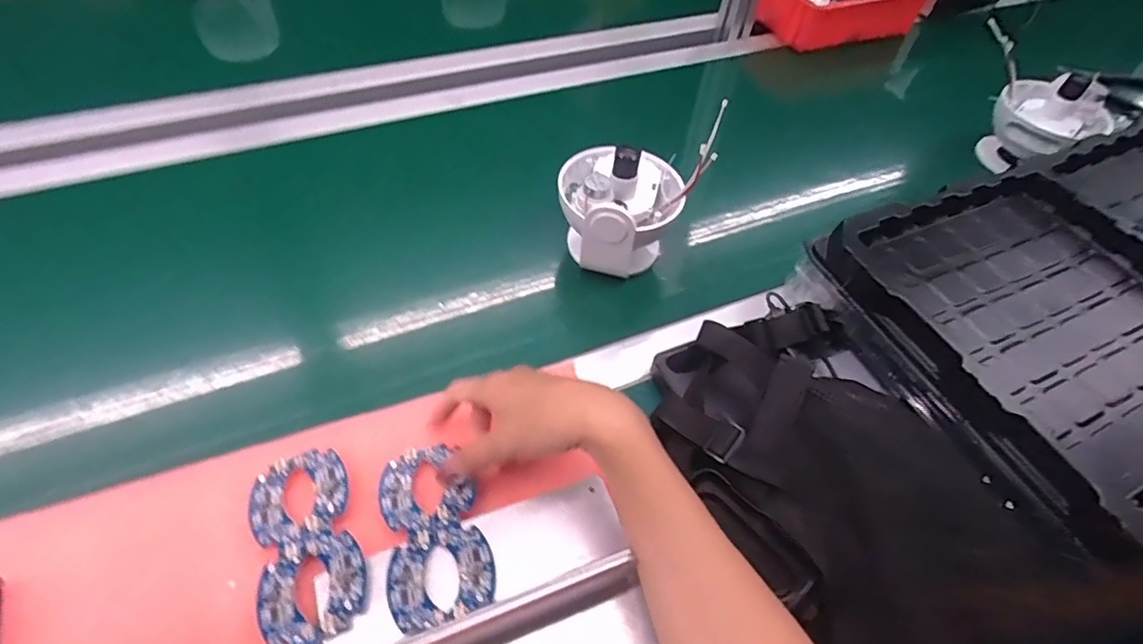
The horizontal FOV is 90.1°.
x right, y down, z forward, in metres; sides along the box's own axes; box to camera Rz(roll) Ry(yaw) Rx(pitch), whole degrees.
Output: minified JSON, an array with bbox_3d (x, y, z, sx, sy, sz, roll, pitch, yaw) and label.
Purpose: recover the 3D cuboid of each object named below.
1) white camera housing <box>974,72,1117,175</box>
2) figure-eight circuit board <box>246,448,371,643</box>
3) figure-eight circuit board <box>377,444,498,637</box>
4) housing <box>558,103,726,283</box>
[{"bbox_3d":[0.580,-0.243,0.708,0.108,0.117,0.104,-18,56,-17],"label":"white camera housing"},{"bbox_3d":[-0.177,0.146,0.379,0.067,0.010,0.128,-16,58,-17],"label":"figure-eight circuit board"},{"bbox_3d":[-0.093,0.140,0.385,0.068,0.010,0.125,-11,48,-12],"label":"figure-eight circuit board"},{"bbox_3d":[0.053,-0.114,0.545,0.125,0.107,0.109,5,54,-2],"label":"housing"}]

